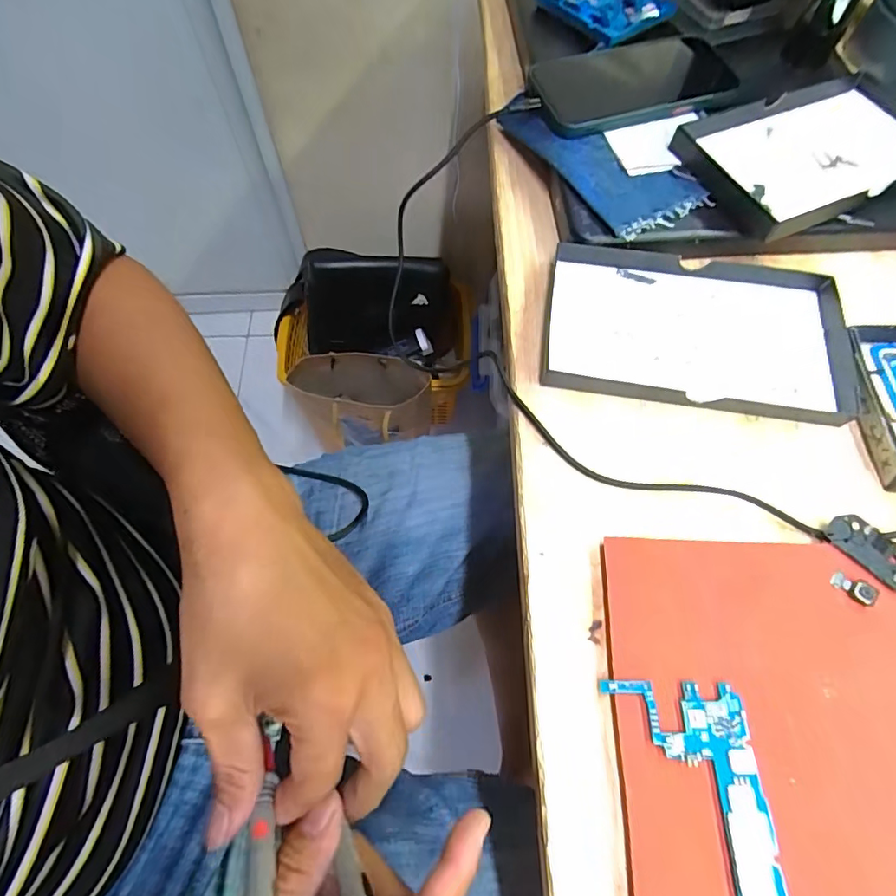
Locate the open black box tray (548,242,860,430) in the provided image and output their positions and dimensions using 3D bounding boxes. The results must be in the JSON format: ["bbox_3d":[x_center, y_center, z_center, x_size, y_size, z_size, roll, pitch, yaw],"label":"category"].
[{"bbox_3d":[0.154,-0.074,0.312,0.181,0.016,0.106,7,65,3],"label":"open black box tray"}]

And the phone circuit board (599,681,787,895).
[{"bbox_3d":[0.103,0.170,0.198,0.056,0.005,0.145,-2,64,0],"label":"phone circuit board"}]

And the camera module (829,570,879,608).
[{"bbox_3d":[0.197,0.068,0.247,0.020,0.004,0.012,30,68,13],"label":"camera module"}]

